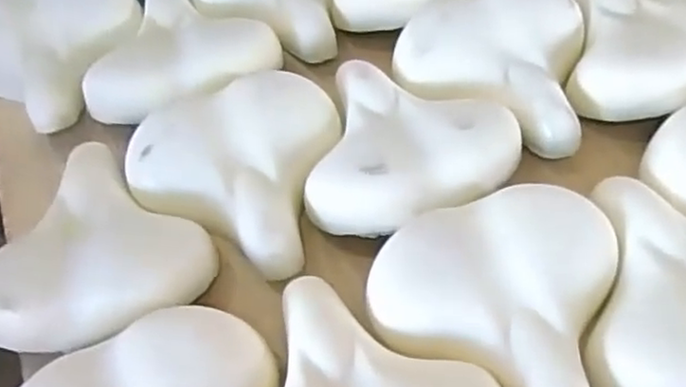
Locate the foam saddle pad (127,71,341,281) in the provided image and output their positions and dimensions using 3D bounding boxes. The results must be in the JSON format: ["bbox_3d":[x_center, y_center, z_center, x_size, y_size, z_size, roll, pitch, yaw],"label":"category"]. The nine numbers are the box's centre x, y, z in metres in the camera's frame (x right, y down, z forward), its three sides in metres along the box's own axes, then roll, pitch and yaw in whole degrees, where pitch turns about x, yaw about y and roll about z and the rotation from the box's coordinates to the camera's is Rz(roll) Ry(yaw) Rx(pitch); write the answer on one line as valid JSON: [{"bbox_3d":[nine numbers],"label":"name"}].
[{"bbox_3d":[-0.124,-0.041,0.765,0.215,0.069,0.240,9,55,11],"label":"foam saddle pad"}]

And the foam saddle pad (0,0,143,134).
[{"bbox_3d":[-0.401,-0.202,0.908,0.239,0.074,0.237,12,56,13],"label":"foam saddle pad"}]

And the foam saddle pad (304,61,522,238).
[{"bbox_3d":[0.083,-0.060,0.747,0.221,0.054,0.240,7,55,10],"label":"foam saddle pad"}]

